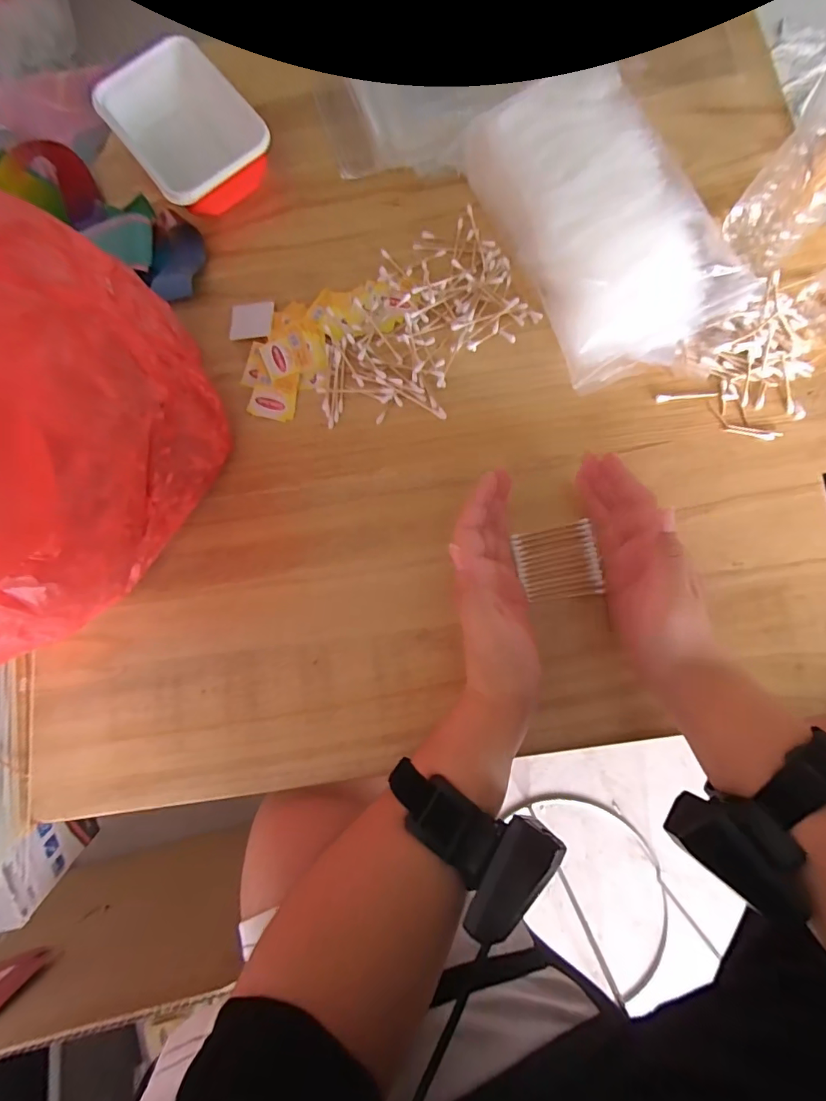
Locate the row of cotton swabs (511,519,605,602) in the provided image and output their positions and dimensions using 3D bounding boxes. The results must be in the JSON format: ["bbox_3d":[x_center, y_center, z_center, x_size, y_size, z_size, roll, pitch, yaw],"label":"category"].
[{"bbox_3d":[0.124,0.010,0.376,0.062,0.009,0.060,-11,82,-1],"label":"row of cotton swabs"}]

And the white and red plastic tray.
[{"bbox_3d":[-0.219,-0.413,0.442,0.123,0.044,0.153,-37,81,-3],"label":"white and red plastic tray"}]

